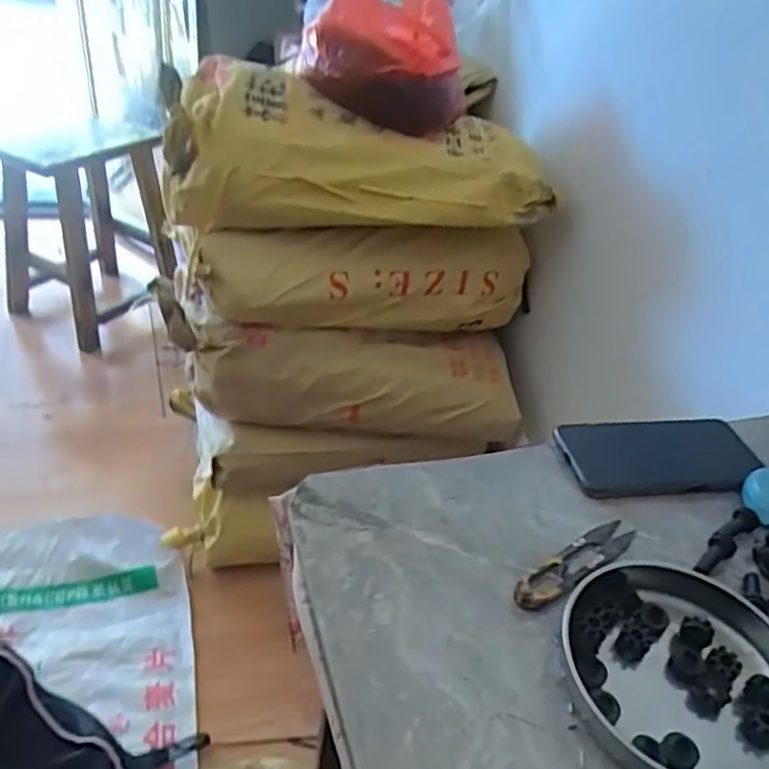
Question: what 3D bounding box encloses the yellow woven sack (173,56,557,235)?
[{"bbox_3d":[-0.062,-0.432,1.227,0.645,0.171,0.395,-4,39,-15],"label":"yellow woven sack"}]

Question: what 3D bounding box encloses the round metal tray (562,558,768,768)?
[{"bbox_3d":[0.178,0.165,0.393,0.137,0.021,0.137,5,37,-4],"label":"round metal tray"}]

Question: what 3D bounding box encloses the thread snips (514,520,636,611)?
[{"bbox_3d":[0.134,0.119,0.460,0.117,0.012,0.025,-24,47,-35],"label":"thread snips"}]

